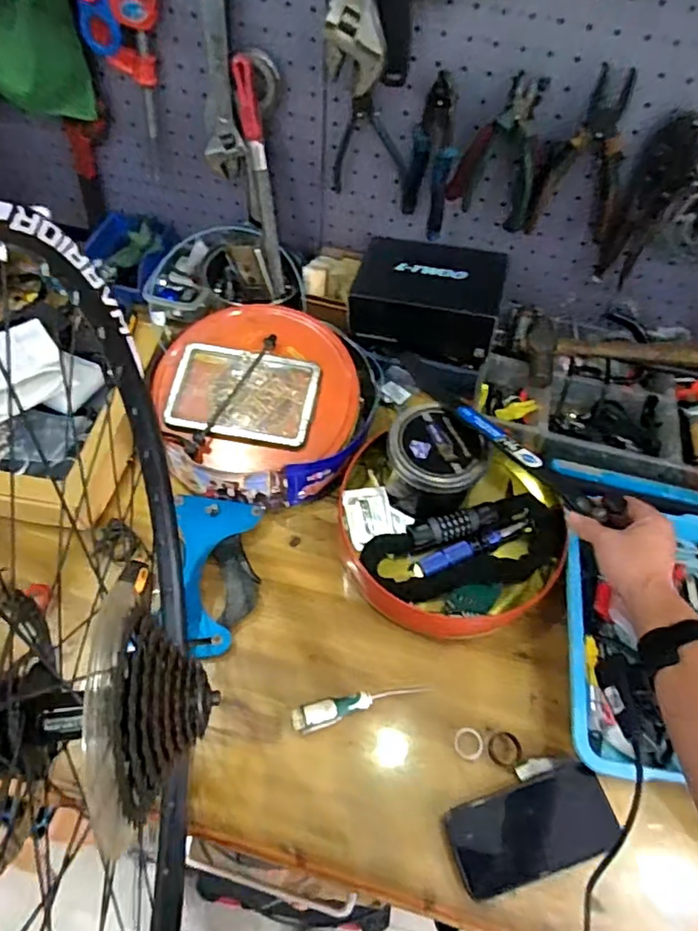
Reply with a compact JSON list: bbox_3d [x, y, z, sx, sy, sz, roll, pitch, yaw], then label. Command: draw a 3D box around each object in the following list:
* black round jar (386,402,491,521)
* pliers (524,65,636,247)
[{"bbox_3d":[0.107,-0.001,0.738,0.118,0.096,0.119,-19,60,-16],"label":"black round jar"},{"bbox_3d":[0.268,-0.350,0.679,0.107,0.199,0.038,-6,57,3],"label":"pliers"}]

